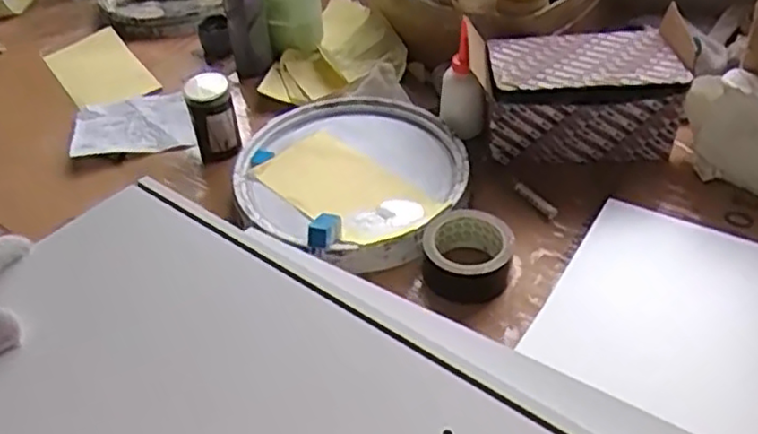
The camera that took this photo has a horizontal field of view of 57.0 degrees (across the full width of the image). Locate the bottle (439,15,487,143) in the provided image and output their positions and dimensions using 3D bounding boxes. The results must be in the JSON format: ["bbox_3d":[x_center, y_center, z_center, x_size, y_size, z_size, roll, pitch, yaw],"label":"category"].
[{"bbox_3d":[0.107,-0.174,0.896,0.059,0.134,0.046,-2,43,3],"label":"bottle"}]

